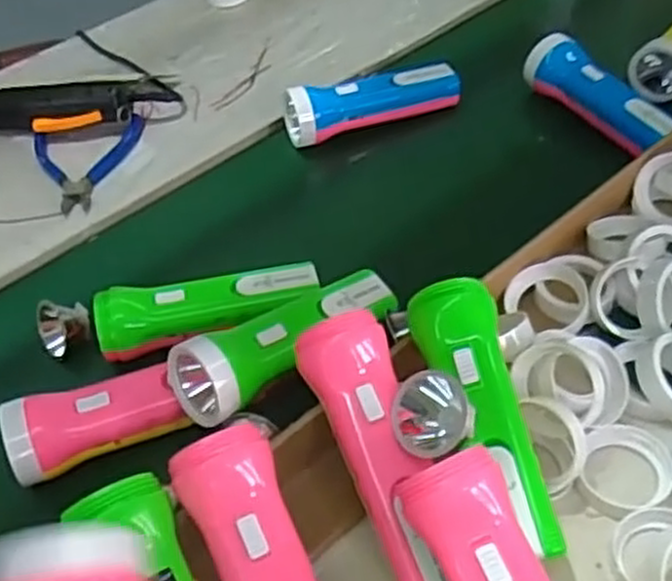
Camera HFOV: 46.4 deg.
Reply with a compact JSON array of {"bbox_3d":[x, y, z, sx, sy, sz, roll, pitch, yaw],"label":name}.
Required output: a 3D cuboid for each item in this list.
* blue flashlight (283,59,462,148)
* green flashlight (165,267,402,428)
[{"bbox_3d":[0.035,-0.177,0.724,0.161,0.043,0.047,-21,48,-12],"label":"blue flashlight"},{"bbox_3d":[-0.028,0.027,0.509,0.160,0.050,0.054,-29,50,-35],"label":"green flashlight"}]

